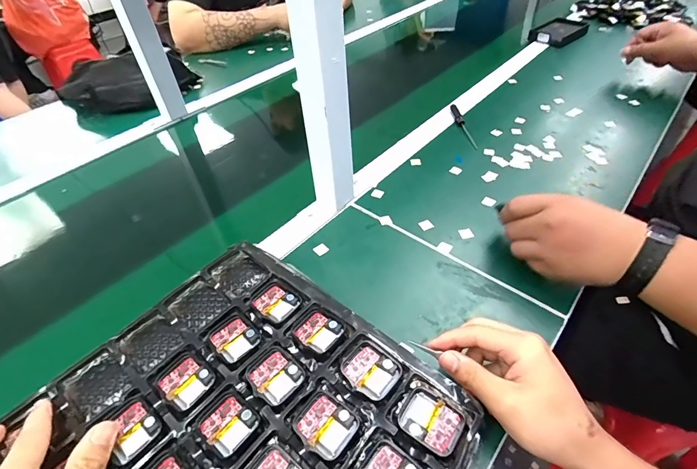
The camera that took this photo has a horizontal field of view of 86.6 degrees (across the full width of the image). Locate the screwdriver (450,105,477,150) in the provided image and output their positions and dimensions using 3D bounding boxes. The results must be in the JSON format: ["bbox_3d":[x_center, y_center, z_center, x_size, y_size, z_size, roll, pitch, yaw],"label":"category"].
[{"bbox_3d":[0.203,-0.196,0.661,0.012,0.011,0.132,-6,45,-2],"label":"screwdriver"}]

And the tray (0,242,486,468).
[{"bbox_3d":[-0.084,0.143,0.274,0.292,0.030,0.256,32,57,26],"label":"tray"}]

